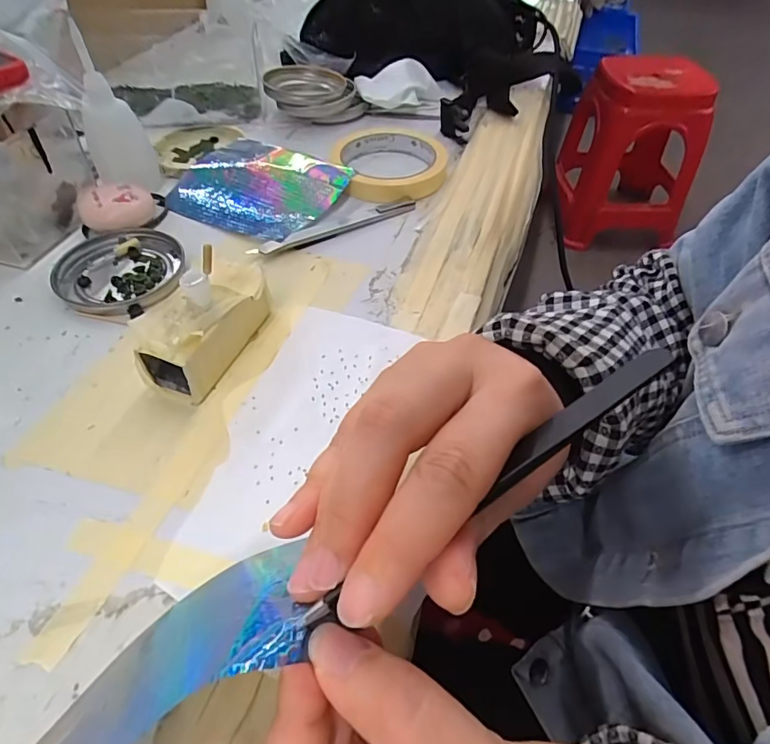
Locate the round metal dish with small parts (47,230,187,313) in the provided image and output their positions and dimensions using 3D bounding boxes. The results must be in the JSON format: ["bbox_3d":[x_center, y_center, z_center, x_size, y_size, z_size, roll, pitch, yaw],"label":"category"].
[{"bbox_3d":[-0.175,-0.067,0.327,0.075,0.008,0.081,1,50,-1],"label":"round metal dish with small parts"}]

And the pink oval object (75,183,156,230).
[{"bbox_3d":[-0.193,-0.118,0.357,0.044,0.024,0.042,-10,51,-10],"label":"pink oval object"}]

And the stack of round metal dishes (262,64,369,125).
[{"bbox_3d":[-0.069,-0.275,0.490,0.092,0.027,0.079,-4,50,-5],"label":"stack of round metal dishes"}]

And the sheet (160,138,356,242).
[{"bbox_3d":[-0.104,-0.149,0.398,0.137,0.011,0.102,23,61,19],"label":"sheet"}]

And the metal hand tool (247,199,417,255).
[{"bbox_3d":[-0.034,-0.105,0.363,0.133,0.006,0.012,-25,55,-21],"label":"metal hand tool"}]

